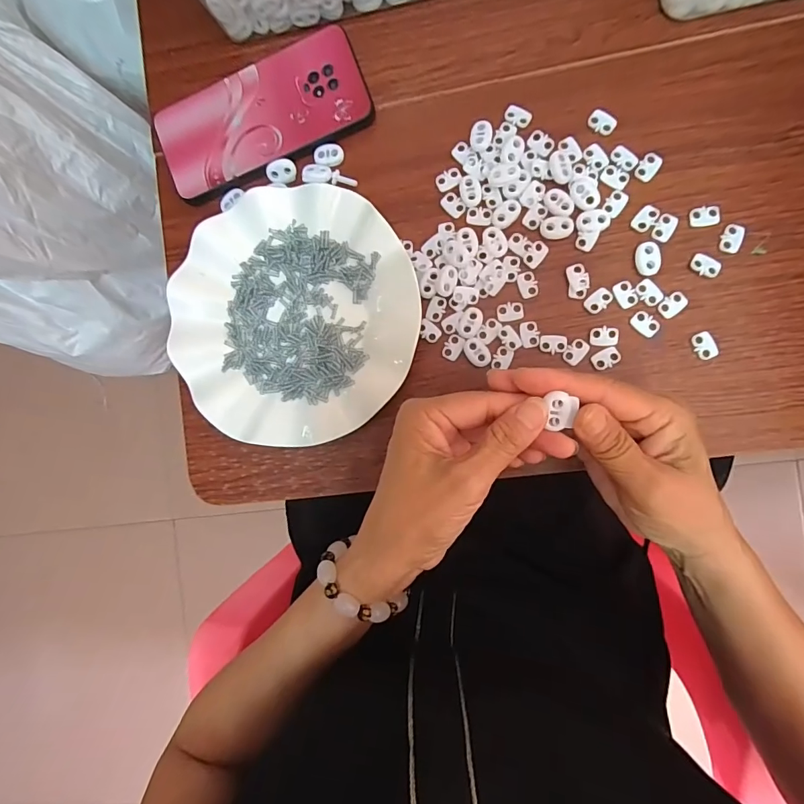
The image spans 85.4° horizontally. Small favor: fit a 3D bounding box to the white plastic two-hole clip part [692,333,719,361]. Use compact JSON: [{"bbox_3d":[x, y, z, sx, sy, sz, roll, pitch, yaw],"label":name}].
[{"bbox_3d":[0.208,-0.039,0.300,0.013,0.005,0.019,-23,86,7],"label":"white plastic two-hole clip part"}]

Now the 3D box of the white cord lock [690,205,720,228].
[{"bbox_3d":[0.208,-0.127,0.299,0.018,0.004,0.013,0,89,8],"label":"white cord lock"}]

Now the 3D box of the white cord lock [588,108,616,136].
[{"bbox_3d":[0.142,-0.199,0.308,0.020,0.004,0.014,33,94,7],"label":"white cord lock"}]

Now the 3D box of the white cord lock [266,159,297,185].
[{"bbox_3d":[-0.092,-0.176,0.334,0.022,0.010,0.015,-28,86,7],"label":"white cord lock"}]

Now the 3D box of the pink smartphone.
[{"bbox_3d":[-0.108,-0.221,0.339,0.163,0.014,0.083,-23,86,7],"label":"pink smartphone"}]

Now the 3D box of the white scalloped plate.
[{"bbox_3d":[-0.079,-0.062,0.325,0.179,0.025,0.179,1,90,8],"label":"white scalloped plate"}]

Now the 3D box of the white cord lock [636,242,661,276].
[{"bbox_3d":[0.171,-0.099,0.302,0.015,0.005,0.023,-2,89,8],"label":"white cord lock"}]

